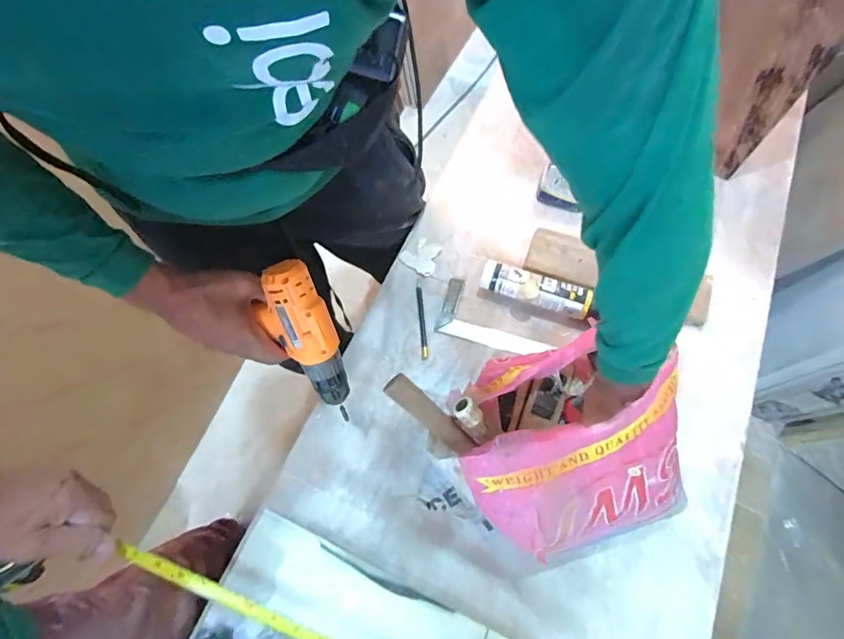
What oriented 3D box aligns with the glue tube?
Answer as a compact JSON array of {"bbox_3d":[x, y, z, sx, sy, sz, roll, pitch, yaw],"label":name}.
[{"bbox_3d":[0.190,-0.050,0.723,0.183,0.054,0.059,19,69,11],"label":"glue tube"}]

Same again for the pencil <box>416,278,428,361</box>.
[{"bbox_3d":[0.000,0.000,0.736,0.012,0.004,0.150,-5,67,1],"label":"pencil"}]

